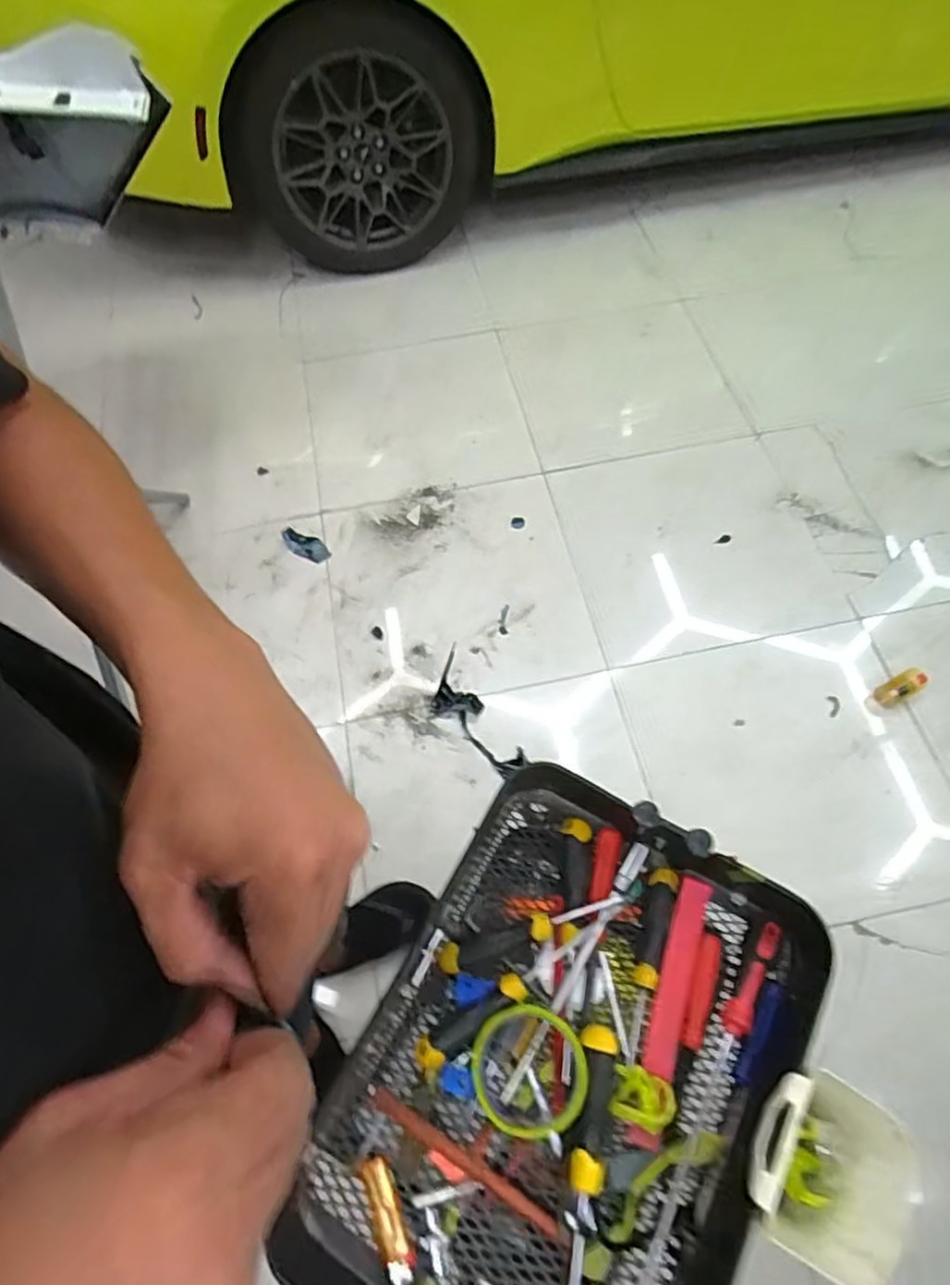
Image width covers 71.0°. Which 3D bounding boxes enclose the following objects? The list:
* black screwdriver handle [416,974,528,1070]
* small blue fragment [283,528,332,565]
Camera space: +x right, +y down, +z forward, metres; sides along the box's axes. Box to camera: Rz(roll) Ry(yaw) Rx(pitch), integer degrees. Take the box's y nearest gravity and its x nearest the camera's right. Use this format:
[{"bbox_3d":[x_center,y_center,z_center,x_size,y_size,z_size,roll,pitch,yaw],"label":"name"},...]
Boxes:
[{"bbox_3d":[-0.003,0.323,0.566,0.105,0.030,0.028,-29,65,-14],"label":"black screwdriver handle"},{"bbox_3d":[-0.441,-0.250,1.719,0.142,0.014,0.056,26,65,14],"label":"small blue fragment"}]

